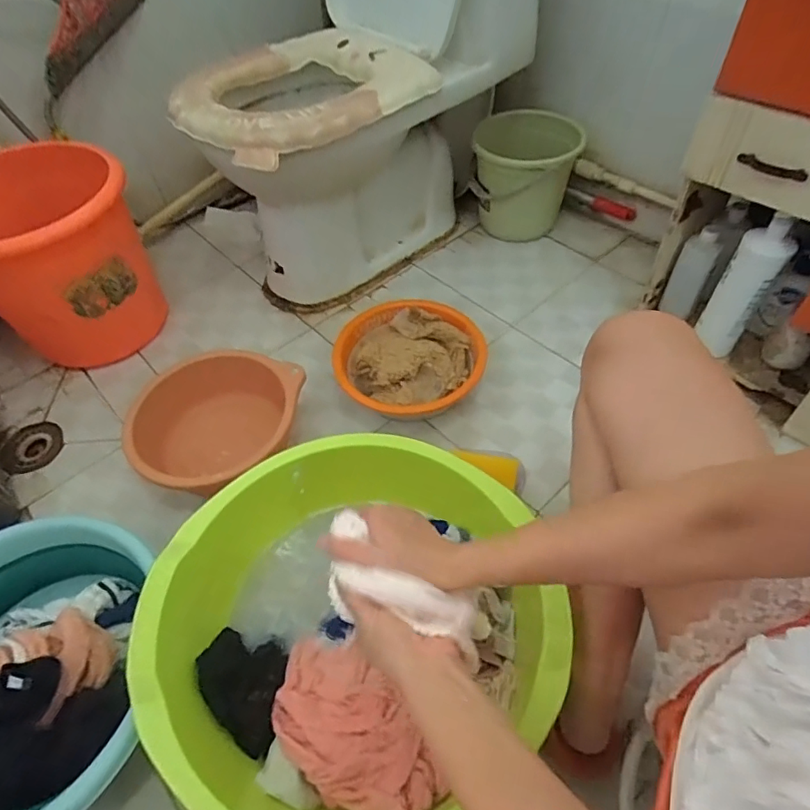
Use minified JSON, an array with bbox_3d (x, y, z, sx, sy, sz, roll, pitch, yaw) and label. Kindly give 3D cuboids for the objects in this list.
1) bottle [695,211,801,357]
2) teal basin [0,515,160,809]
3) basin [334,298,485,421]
[{"bbox_3d":[0.557,-0.185,0.857,0.076,0.260,0.058,36,62,27],"label":"bottle"},{"bbox_3d":[-0.461,0.337,0.621,0.314,0.132,0.356,-9,52,-3],"label":"teal basin"},{"bbox_3d":[0.004,-0.075,0.943,0.257,0.095,0.256,-2,52,2],"label":"basin"}]

